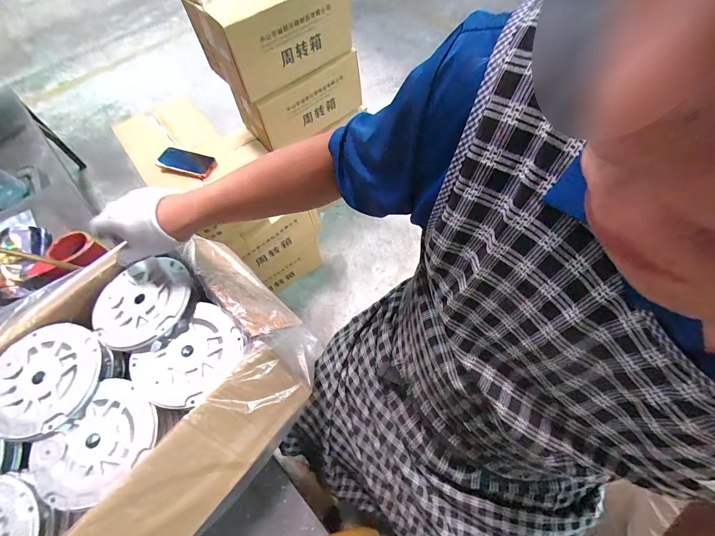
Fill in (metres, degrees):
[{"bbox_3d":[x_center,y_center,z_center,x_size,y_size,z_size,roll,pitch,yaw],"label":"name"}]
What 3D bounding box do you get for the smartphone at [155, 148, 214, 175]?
[{"bbox_3d":[-0.472,-0.296,0.867,0.139,0.015,0.076,16,59,-4],"label":"smartphone"}]

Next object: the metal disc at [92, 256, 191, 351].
[{"bbox_3d":[-0.303,0.047,0.439,0.127,0.012,0.128,-1,61,2],"label":"metal disc"}]

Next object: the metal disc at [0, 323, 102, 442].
[{"bbox_3d":[-0.405,0.142,0.401,0.129,0.018,0.134,-1,61,2],"label":"metal disc"}]

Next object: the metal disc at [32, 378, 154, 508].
[{"bbox_3d":[-0.314,0.213,0.377,0.106,0.017,0.128,33,68,19],"label":"metal disc"}]

